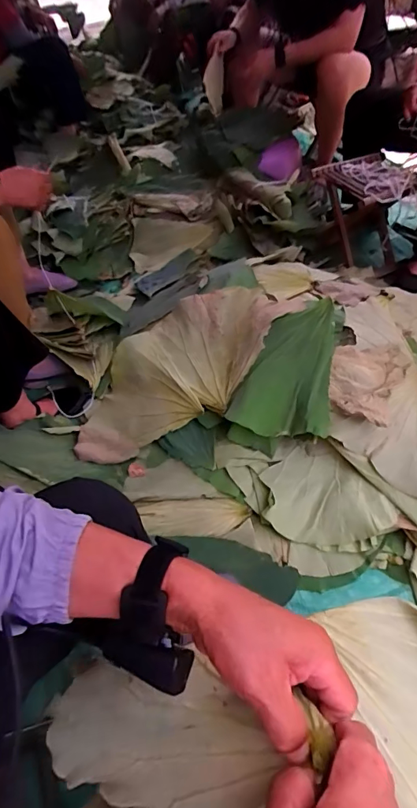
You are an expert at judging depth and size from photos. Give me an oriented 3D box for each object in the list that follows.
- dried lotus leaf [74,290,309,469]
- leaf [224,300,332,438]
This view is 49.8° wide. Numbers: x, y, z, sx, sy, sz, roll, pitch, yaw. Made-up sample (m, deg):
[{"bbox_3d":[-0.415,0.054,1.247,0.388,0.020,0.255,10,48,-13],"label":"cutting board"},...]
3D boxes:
[{"bbox_3d":[-0.071,-0.099,1.077,0.579,0.077,0.322,-33,56,12],"label":"dried lotus leaf"},{"bbox_3d":[0.161,-0.076,0.953,0.197,0.040,0.289,5,75,20],"label":"leaf"}]

